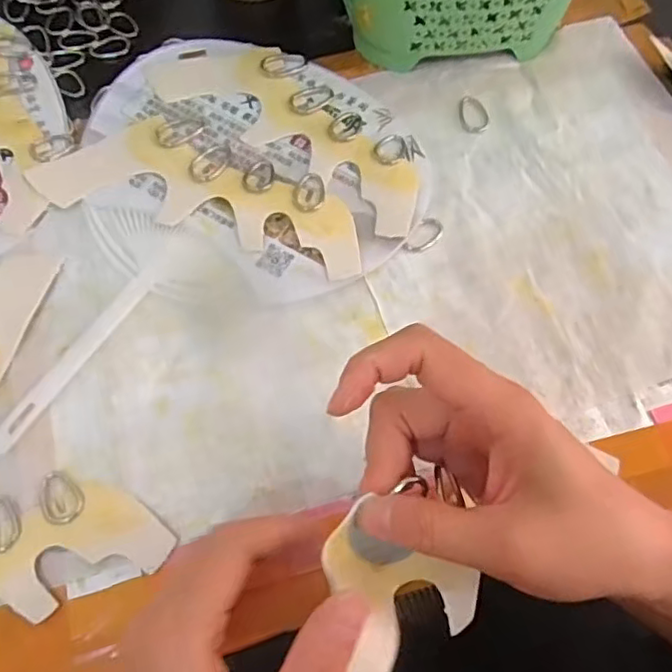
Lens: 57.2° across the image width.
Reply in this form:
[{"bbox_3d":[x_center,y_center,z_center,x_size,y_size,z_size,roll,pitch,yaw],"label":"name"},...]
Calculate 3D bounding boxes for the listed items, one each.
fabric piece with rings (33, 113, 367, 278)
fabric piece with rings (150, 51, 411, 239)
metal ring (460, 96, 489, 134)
[{"bbox_3d":[-0.078,-0.092,0.387,0.207,0.006,0.082,22,67,9],"label":"fabric piece with rings"},{"bbox_3d":[-0.025,-0.146,0.412,0.208,0.007,0.077,35,70,14],"label":"fabric piece with rings"},{"bbox_3d":[0.094,-0.152,0.421,0.018,0.004,0.032,-8,66,-4],"label":"metal ring"}]

